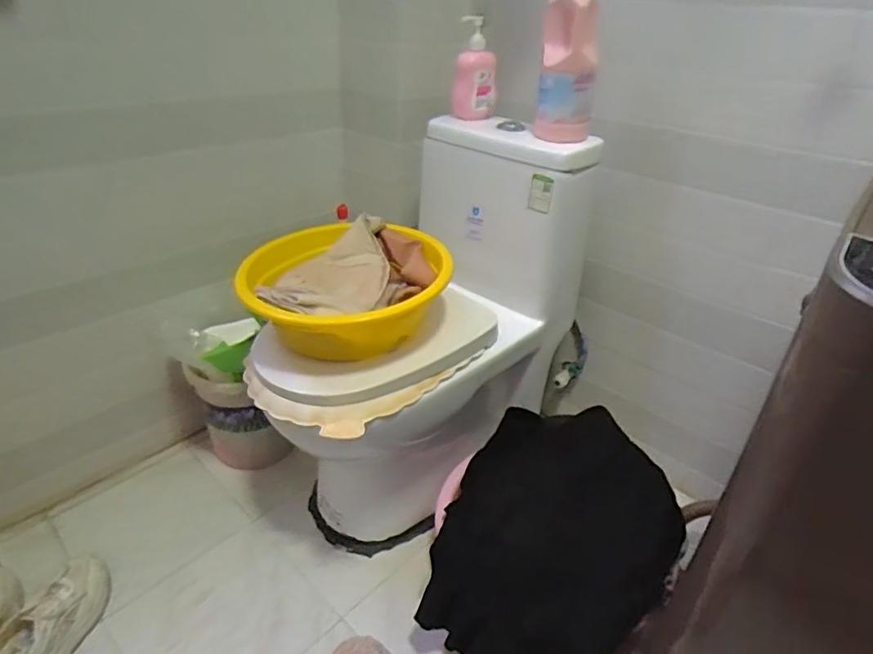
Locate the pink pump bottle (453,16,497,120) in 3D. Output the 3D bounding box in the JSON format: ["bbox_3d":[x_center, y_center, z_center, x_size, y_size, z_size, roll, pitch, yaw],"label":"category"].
[{"bbox_3d":[0.078,-0.513,1.094,0.088,0.171,0.072,3,32,0],"label":"pink pump bottle"}]

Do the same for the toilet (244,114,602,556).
[{"bbox_3d":[-0.041,0.042,1.054,0.343,0.718,0.597,25,38,31],"label":"toilet"}]

